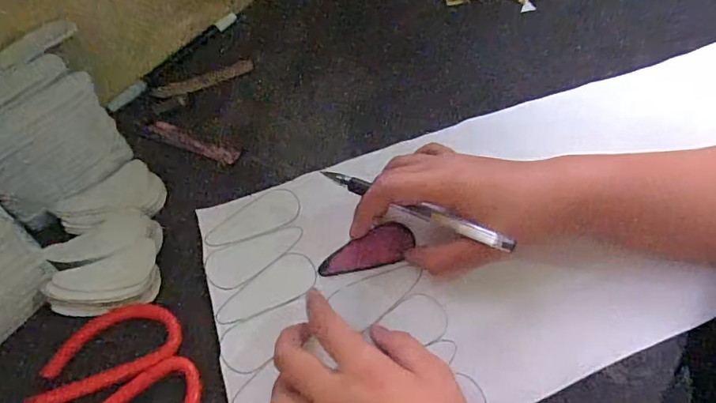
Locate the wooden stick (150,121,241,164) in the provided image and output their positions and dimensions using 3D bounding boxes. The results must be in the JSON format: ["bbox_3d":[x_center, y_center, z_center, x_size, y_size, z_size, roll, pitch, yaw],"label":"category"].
[{"bbox_3d":[-0.134,-0.049,0.409,0.081,0.004,0.015,20,61,13],"label":"wooden stick"}]

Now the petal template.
[{"bbox_3d":[0.006,0.035,0.348,0.068,0.004,0.024,-18,61,-6],"label":"petal template"}]

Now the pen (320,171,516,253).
[{"bbox_3d":[0.034,0.004,0.319,0.133,0.008,0.010,21,60,25],"label":"pen"}]

